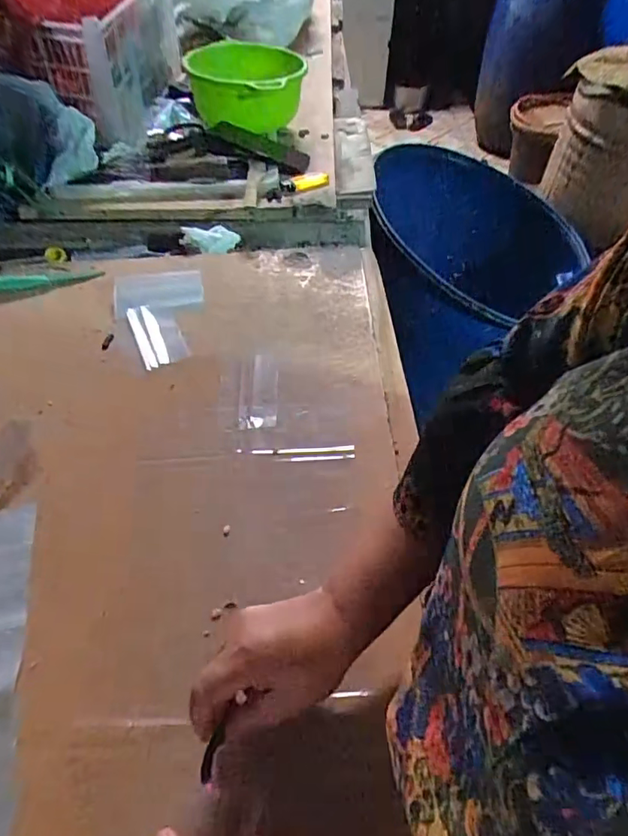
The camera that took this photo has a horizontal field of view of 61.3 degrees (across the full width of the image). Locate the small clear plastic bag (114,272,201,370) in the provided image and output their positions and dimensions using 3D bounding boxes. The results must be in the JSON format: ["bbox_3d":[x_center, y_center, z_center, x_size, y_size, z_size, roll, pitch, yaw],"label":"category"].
[{"bbox_3d":[-0.199,-0.132,0.669,0.115,0.014,0.178,-8,50,-6],"label":"small clear plastic bag"}]

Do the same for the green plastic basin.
[{"bbox_3d":[-0.113,-0.568,0.919,0.187,0.133,0.242,-4,50,-3],"label":"green plastic basin"}]

